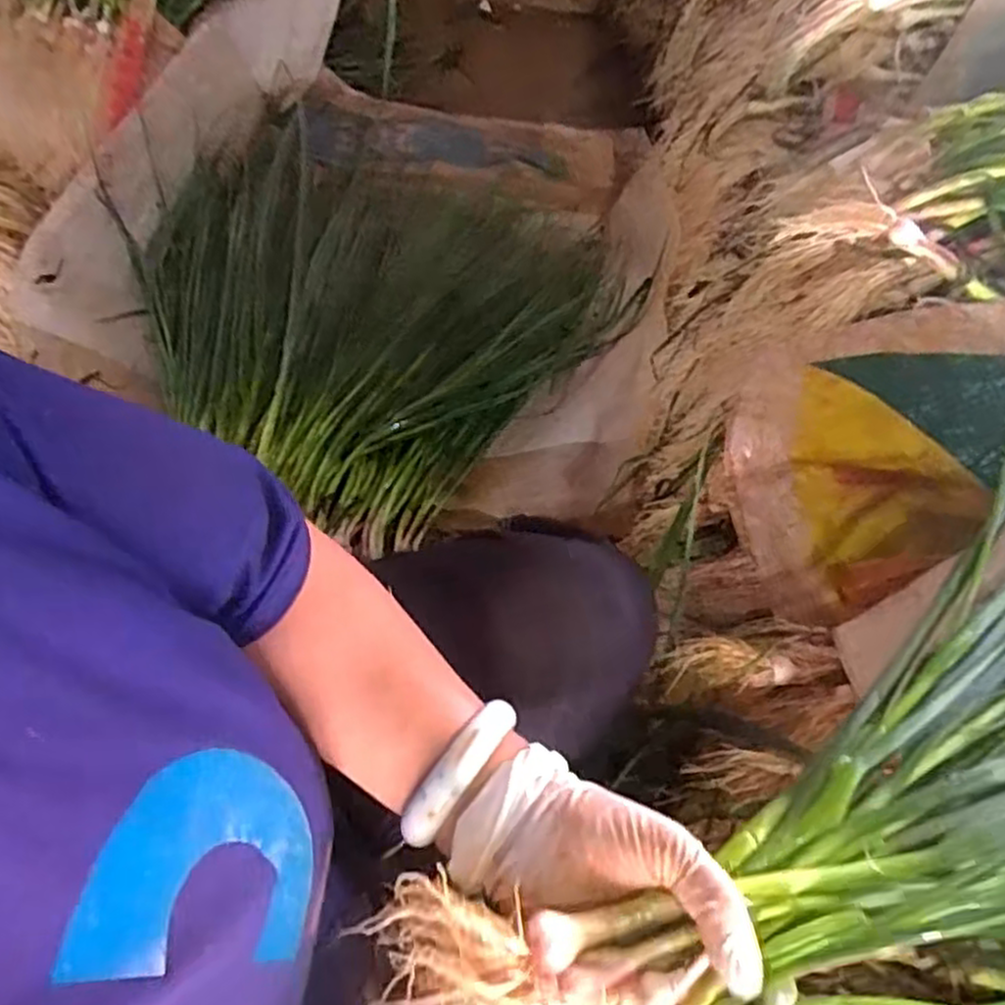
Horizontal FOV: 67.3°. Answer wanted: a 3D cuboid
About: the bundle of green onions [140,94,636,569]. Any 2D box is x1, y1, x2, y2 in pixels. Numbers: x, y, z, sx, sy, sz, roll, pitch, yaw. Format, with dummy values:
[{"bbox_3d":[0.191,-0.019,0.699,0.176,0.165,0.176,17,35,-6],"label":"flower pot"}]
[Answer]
[{"bbox_3d":[-0.150,-0.302,1.007,0.557,0.121,0.543,40,68,16],"label":"bundle of green onions"}]

